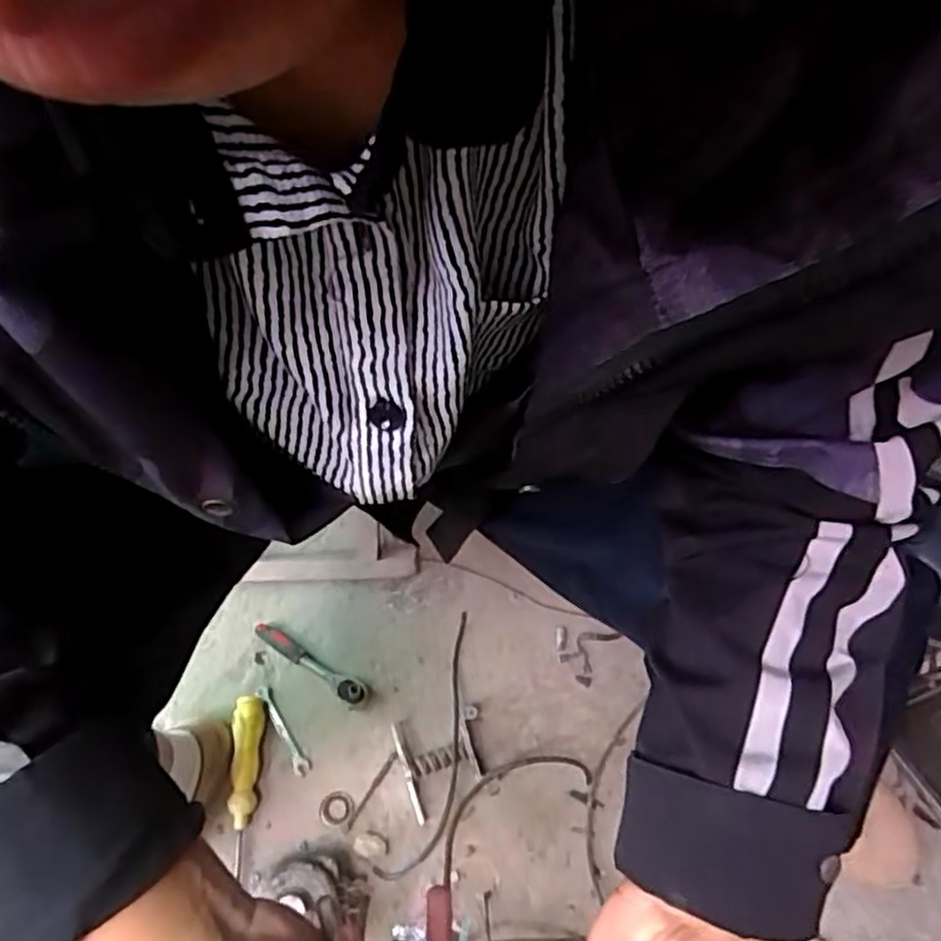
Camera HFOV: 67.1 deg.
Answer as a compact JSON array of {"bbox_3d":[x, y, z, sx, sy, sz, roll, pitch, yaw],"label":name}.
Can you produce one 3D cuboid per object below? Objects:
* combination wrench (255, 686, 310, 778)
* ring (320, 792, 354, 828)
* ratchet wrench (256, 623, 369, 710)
[{"bbox_3d":[-0.202,0.278,0.761,0.017,0.004,0.102,-24,65,-31],"label":"combination wrench"},{"bbox_3d":[-0.137,0.346,0.726,0.034,0.004,0.032,0,59,0],"label":"ring"},{"bbox_3d":[-0.174,0.211,0.782,0.150,0.027,0.027,31,64,16],"label":"ratchet wrench"}]

